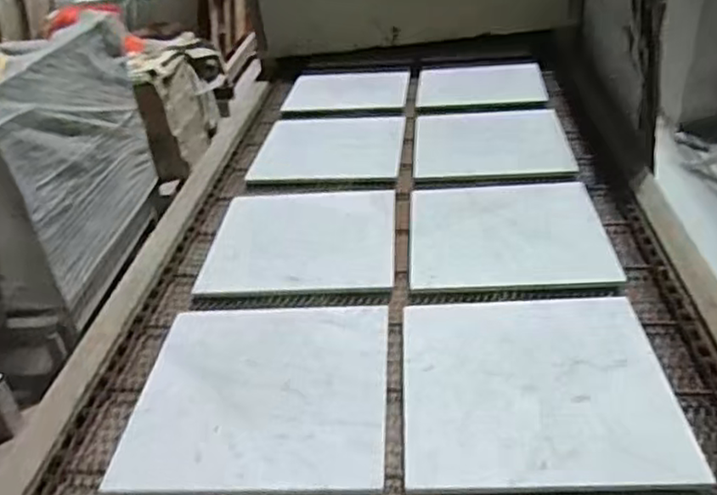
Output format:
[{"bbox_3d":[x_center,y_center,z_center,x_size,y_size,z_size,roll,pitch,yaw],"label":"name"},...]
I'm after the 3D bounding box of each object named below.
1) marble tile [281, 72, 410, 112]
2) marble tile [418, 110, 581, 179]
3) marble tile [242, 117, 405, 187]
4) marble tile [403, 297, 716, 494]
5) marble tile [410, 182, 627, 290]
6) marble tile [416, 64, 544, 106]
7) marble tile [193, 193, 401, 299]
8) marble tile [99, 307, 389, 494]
[{"bbox_3d":[-0.025,-0.399,1.671,0.296,0.012,0.216,1,39,3],"label":"marble tile"},{"bbox_3d":[0.272,-0.222,1.371,0.300,0.010,0.318,-1,32,8],"label":"marble tile"},{"bbox_3d":[-0.055,-0.215,1.406,0.291,0.017,0.317,3,35,6],"label":"marble tile"},{"bbox_3d":[0.205,0.155,0.776,0.300,0.012,0.288,-3,32,5],"label":"marble tile"},{"bbox_3d":[0.236,-0.033,1.068,0.298,0.006,0.289,-2,32,6],"label":"marble tile"},{"bbox_3d":[0.301,-0.406,1.643,0.300,0.016,0.254,0,32,9],"label":"marble tile"},{"bbox_3d":[-0.093,-0.022,1.096,0.302,0.010,0.299,-2,32,6],"label":"marble tile"},{"bbox_3d":[-0.118,0.168,0.802,0.298,0.010,0.289,-3,32,5],"label":"marble tile"}]

